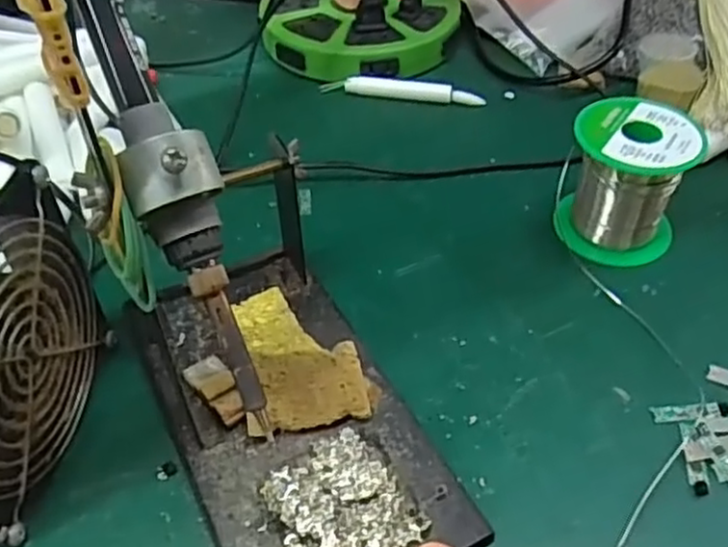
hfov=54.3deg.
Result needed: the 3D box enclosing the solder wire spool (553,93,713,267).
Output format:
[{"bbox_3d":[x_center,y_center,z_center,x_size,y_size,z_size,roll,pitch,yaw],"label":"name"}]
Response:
[{"bbox_3d":[0.153,-0.053,0.413,0.063,0.073,0.063,0,46,0],"label":"solder wire spool"}]

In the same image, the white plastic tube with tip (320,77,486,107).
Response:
[{"bbox_3d":[0.028,-0.136,0.528,0.120,0.010,0.015,7,47,6],"label":"white plastic tube with tip"}]

